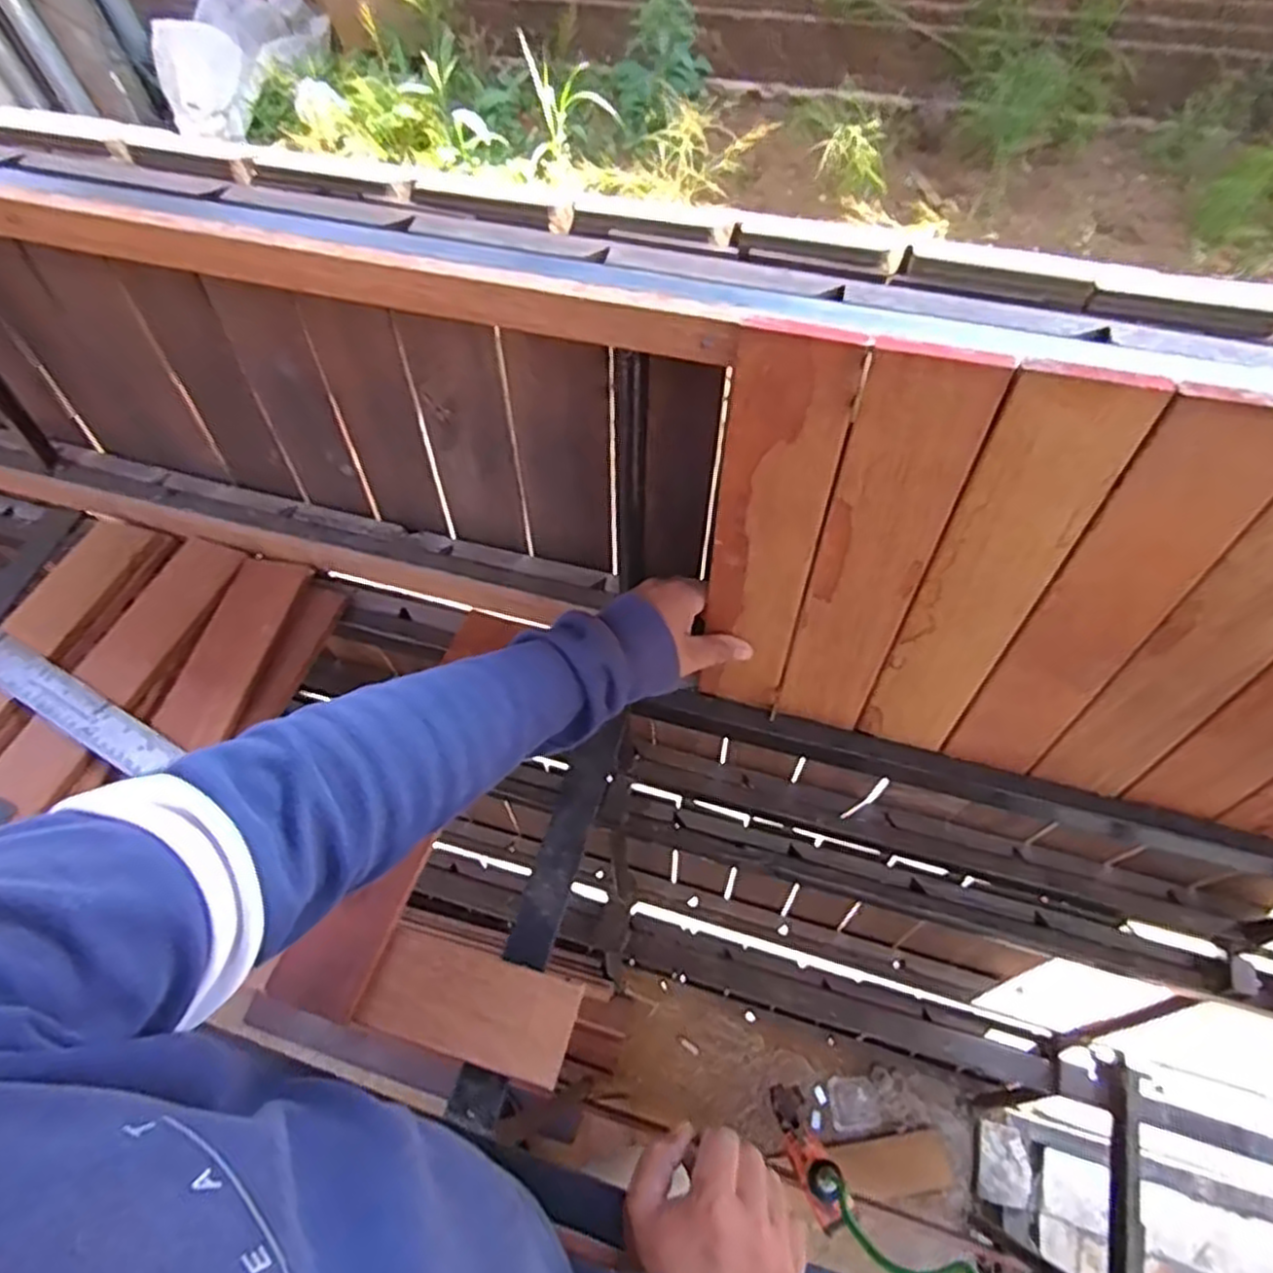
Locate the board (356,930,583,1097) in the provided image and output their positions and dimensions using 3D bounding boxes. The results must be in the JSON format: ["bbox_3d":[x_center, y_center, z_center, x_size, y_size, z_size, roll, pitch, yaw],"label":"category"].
[{"bbox_3d":[-0.115,0.256,0.509,0.145,0.014,0.067,13,63,10],"label":"board"}]

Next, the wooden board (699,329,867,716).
[{"bbox_3d":[0.084,-0.047,0.492,0.068,0.325,0.007,15,55,13],"label":"wooden board"}]

